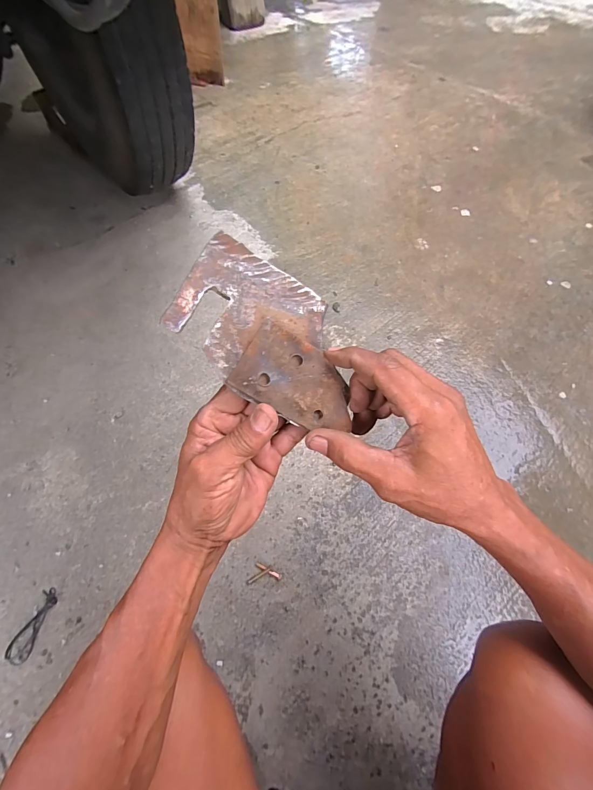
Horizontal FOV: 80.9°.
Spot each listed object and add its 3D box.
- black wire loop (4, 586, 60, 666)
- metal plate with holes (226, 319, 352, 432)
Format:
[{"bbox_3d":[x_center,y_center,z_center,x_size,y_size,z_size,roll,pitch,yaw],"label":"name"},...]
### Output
[{"bbox_3d":[-0.444,0.391,0.591,0.038,0.012,0.112,17,61,11],"label":"black wire loop"},{"bbox_3d":[0.003,-0.009,0.255,0.091,0.004,0.054,30,83,-12],"label":"metal plate with holes"}]

